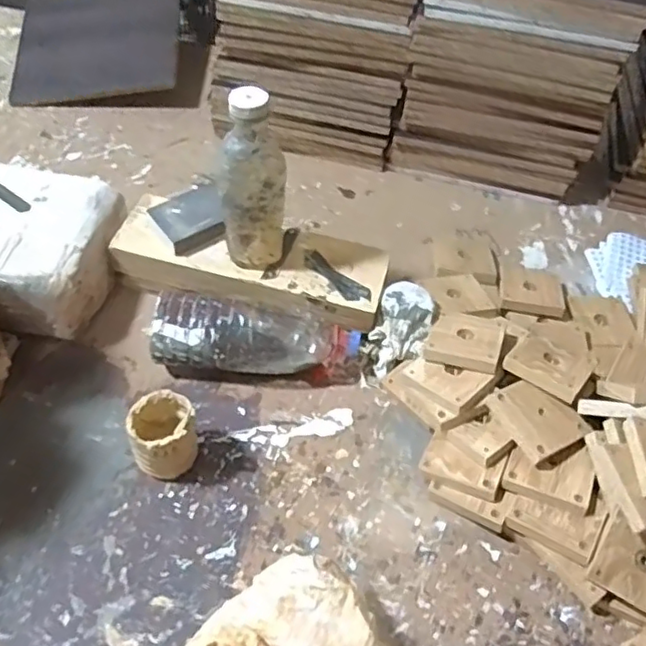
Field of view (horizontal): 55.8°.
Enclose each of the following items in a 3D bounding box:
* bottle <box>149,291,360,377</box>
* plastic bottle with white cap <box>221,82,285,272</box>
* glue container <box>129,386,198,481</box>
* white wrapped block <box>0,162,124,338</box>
[{"bbox_3d":[-0.076,0.019,0.717,0.235,0.077,0.078,3,50,-4],"label":"bottle"},{"bbox_3d":[-0.079,-0.148,0.676,0.069,0.212,0.054,19,51,9],"label":"plastic bottle with white cap"},{"bbox_3d":[-0.164,0.117,0.629,0.065,0.076,0.066,3,50,-4],"label":"glue container"},{"bbox_3d":[-0.397,-0.096,0.754,0.260,0.092,0.212,7,50,0],"label":"white wrapped block"}]

